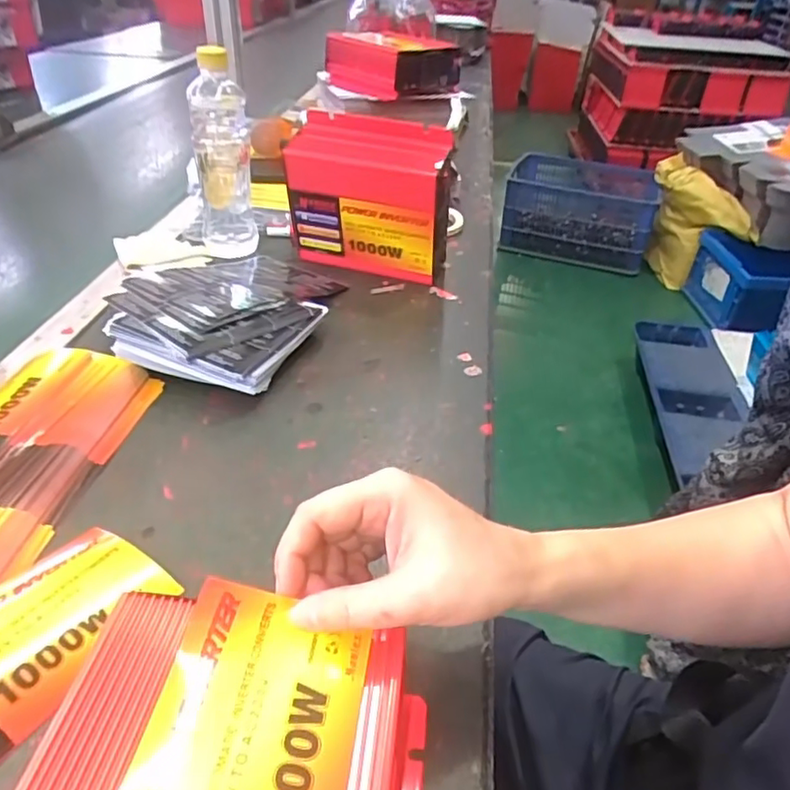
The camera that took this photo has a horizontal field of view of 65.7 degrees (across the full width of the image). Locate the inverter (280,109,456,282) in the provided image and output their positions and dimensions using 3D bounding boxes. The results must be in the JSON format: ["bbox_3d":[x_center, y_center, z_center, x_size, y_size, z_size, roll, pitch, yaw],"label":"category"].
[{"bbox_3d":[-0.029,-0.211,0.685,0.178,0.163,0.077,10,38,6],"label":"inverter"}]

